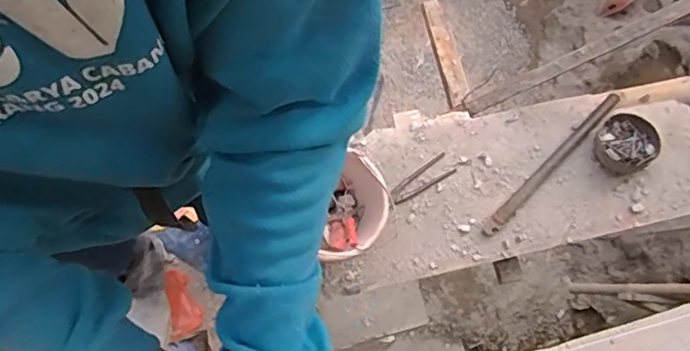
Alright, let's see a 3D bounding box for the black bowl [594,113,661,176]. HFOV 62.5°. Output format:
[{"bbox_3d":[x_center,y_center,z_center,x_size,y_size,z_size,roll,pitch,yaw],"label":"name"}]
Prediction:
[{"bbox_3d":[0.680,-0.074,1.389,0.137,0.068,0.137,0,75,-1],"label":"black bowl"}]

